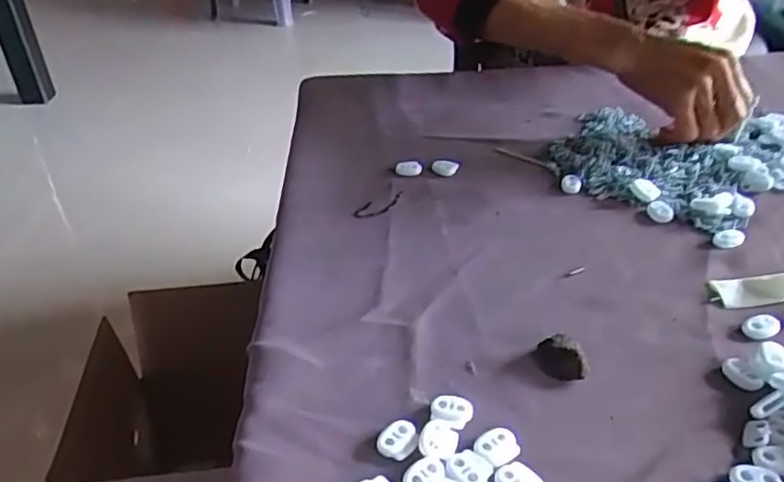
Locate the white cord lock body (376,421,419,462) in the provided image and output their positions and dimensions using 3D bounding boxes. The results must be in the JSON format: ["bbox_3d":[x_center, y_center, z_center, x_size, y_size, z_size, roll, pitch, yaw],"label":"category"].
[{"bbox_3d":[0.004,0.104,0.344,0.018,0.006,0.021,28,47,37],"label":"white cord lock body"}]

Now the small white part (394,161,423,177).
[{"bbox_3d":[0.014,-0.063,0.578,0.023,0.008,0.012,6,37,15],"label":"small white part"}]

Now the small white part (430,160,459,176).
[{"bbox_3d":[0.046,-0.064,0.576,0.024,0.009,0.013,-1,36,6],"label":"small white part"}]

